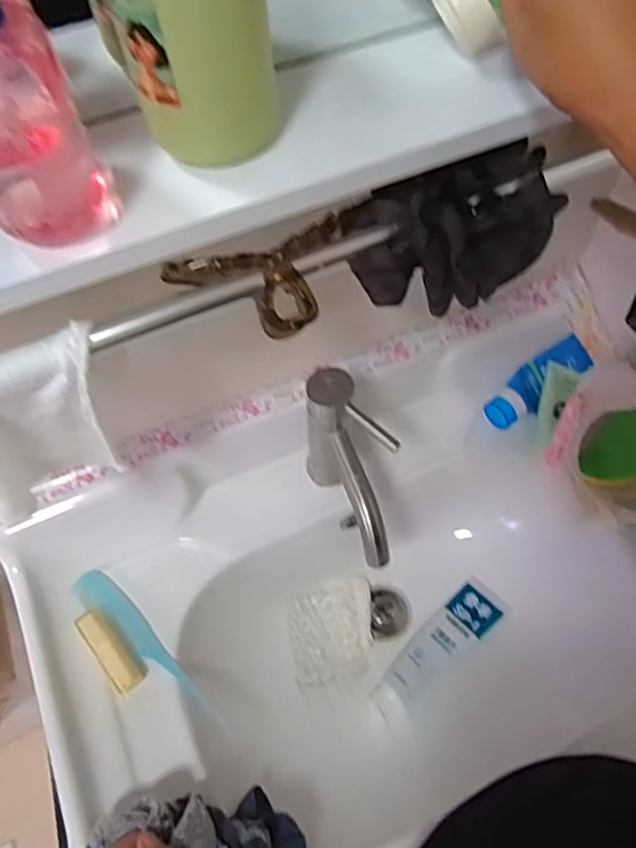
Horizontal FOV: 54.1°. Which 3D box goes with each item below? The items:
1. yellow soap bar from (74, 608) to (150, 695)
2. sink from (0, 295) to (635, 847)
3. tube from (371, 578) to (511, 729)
[{"bbox_3d":[-0.201,0.219,0.607,0.029,0.029,0.084,-39,82,-19],"label":"yellow soap bar"},{"bbox_3d":[0.092,0.200,0.668,0.696,0.230,0.444,-21,61,-10],"label":"sink"},{"bbox_3d":[0.138,0.256,0.713,0.193,0.029,0.055,-38,66,-18],"label":"tube"}]

